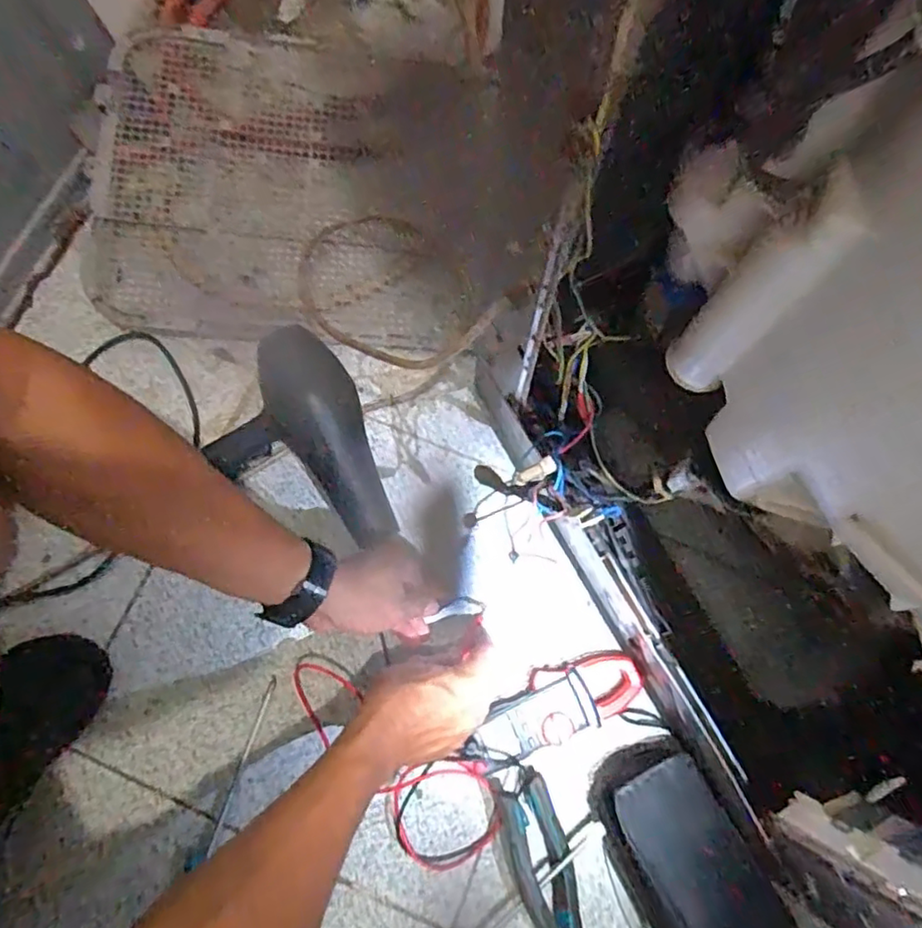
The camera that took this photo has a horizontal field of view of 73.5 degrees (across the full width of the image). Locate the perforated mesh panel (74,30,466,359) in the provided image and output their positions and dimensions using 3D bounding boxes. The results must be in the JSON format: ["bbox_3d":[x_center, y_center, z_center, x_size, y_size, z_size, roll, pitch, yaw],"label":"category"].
[{"bbox_3d":[-0.194,-0.308,0.694,0.404,0.050,0.368,2,80,-6],"label":"perforated mesh panel"}]

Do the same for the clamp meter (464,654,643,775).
[{"bbox_3d":[0.084,0.217,0.555,0.170,0.037,0.062,-23,75,-6],"label":"clamp meter"}]

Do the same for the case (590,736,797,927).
[{"bbox_3d":[0.193,0.344,0.516,0.102,0.040,0.201,-26,76,-7],"label":"case"}]

